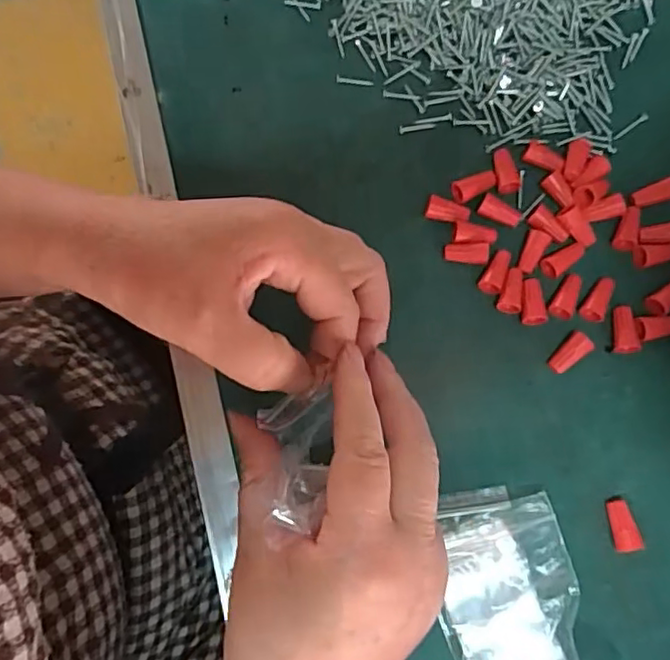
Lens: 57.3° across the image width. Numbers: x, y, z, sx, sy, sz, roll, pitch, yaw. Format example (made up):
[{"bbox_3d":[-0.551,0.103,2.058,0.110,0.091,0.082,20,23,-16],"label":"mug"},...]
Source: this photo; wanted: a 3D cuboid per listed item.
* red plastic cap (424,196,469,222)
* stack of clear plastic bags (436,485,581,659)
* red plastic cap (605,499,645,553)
[{"bbox_3d":[0.060,-0.063,0.326,0.023,0.007,0.011,18,79,4],"label":"red plastic cap"},{"bbox_3d":[0.082,0.129,0.285,0.060,0.014,0.106,-6,79,-1],"label":"stack of clear plastic bags"},{"bbox_3d":[0.138,0.094,0.294,0.011,0.009,0.023,-8,79,-1],"label":"red plastic cap"}]

